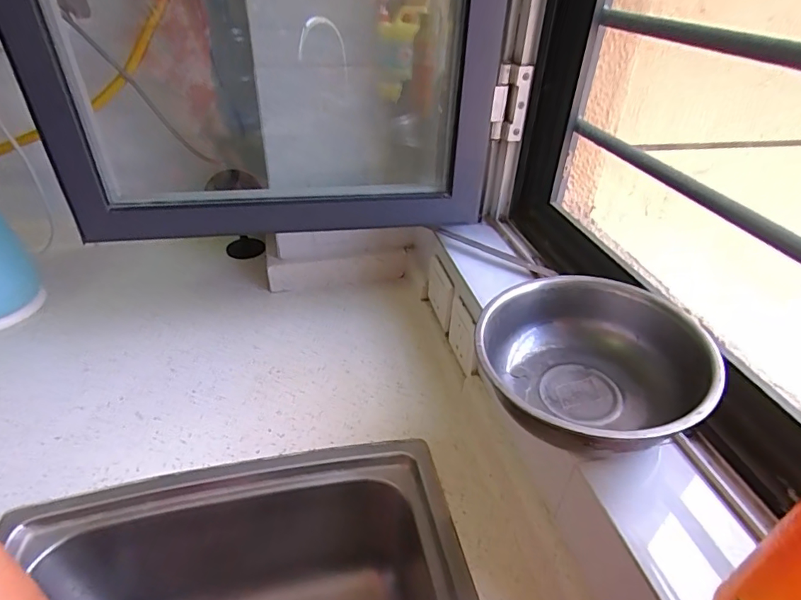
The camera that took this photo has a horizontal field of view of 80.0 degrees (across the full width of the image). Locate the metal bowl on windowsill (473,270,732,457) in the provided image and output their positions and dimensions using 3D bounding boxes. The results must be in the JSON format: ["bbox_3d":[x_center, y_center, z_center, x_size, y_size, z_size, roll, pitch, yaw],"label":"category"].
[{"bbox_3d":[0.167,0.062,0.433,0.189,0.074,0.189,1,36,-1],"label":"metal bowl on windowsill"}]

